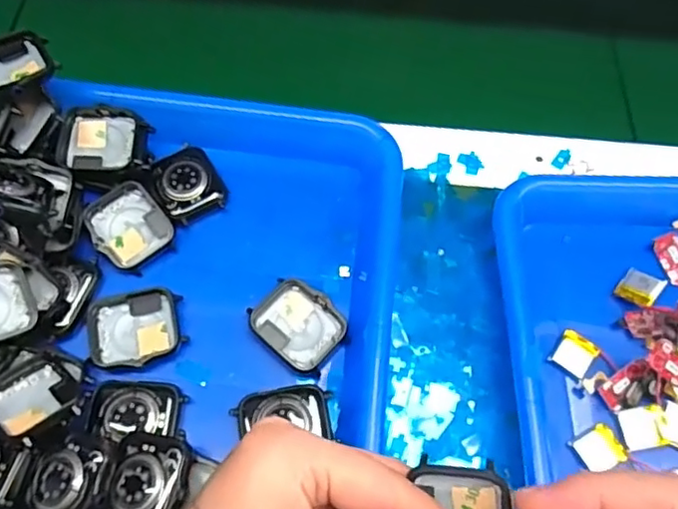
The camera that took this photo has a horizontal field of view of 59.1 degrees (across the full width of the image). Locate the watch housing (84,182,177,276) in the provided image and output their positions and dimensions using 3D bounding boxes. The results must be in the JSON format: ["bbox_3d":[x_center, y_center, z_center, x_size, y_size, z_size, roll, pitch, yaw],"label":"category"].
[{"bbox_3d":[-0.112,-0.014,0.323,0.038,0.010,0.044,-36,84,-11],"label":"watch housing"}]

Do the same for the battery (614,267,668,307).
[{"bbox_3d":[0.163,0.017,0.322,0.020,0.005,0.021,30,63,37],"label":"battery"}]

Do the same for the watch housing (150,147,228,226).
[{"bbox_3d":[-0.085,-0.040,0.335,0.033,0.010,0.041,-30,69,-15],"label":"watch housing"}]

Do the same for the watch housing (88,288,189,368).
[{"bbox_3d":[-0.102,0.038,0.302,0.045,0.009,0.037,-8,65,-6],"label":"watch housing"}]

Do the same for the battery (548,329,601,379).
[{"bbox_3d":[0.122,0.051,0.309,0.019,0.004,0.021,36,68,14],"label":"battery"}]

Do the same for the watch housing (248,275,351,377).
[{"bbox_3d":[-0.020,0.037,0.307,0.045,0.012,0.038,39,69,15],"label":"watch housing"}]

